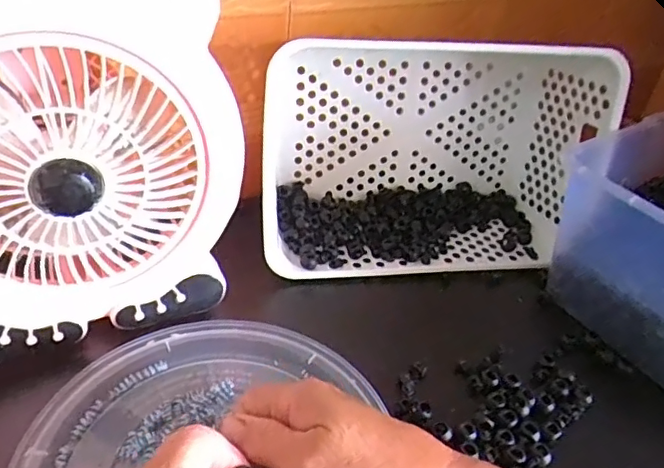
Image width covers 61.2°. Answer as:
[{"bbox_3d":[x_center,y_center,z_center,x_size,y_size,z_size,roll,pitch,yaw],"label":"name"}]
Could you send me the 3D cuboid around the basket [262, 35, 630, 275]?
[{"bbox_3d":[0.089,-0.071,0.542,0.303,0.155,0.162,-3,40,-12],"label":"basket"}]

